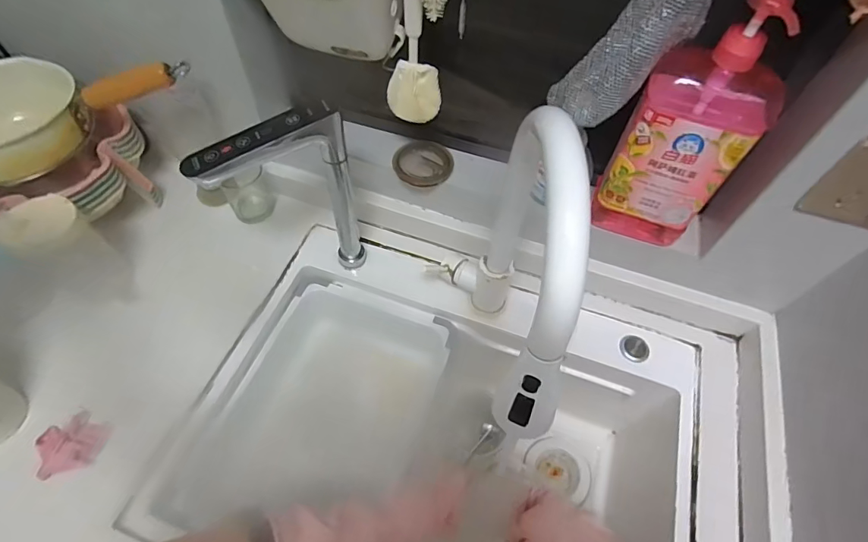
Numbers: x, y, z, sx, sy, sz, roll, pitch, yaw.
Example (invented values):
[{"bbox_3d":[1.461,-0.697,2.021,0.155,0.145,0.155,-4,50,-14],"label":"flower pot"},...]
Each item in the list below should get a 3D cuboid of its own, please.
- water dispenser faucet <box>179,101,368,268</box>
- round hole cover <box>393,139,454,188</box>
[{"bbox_3d":[-0.177,-0.073,0.554,0.162,0.270,0.026,-21,60,-16],"label":"water dispenser faucet"},{"bbox_3d":[-0.015,-0.151,0.626,0.075,0.015,0.079,2,56,-2],"label":"round hole cover"}]

